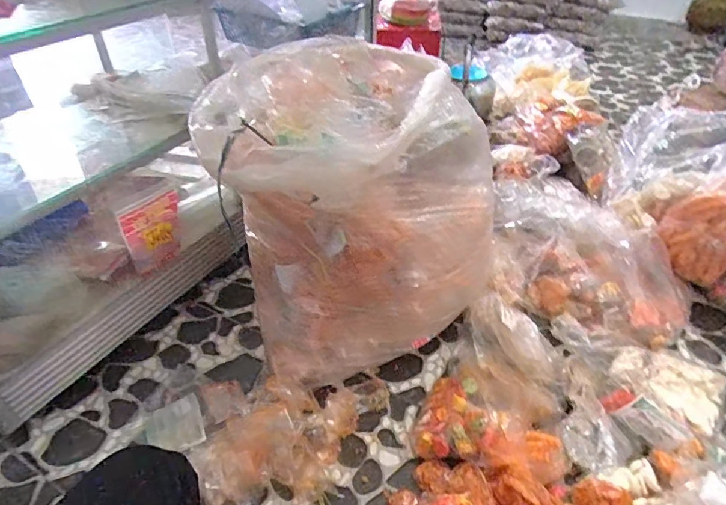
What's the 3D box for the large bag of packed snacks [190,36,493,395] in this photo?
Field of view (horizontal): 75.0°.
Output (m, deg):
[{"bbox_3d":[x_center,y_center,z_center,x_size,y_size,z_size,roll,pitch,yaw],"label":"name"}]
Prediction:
[{"bbox_3d":[-0.035,-0.060,0.830,0.404,0.460,0.319,-15,42,-17],"label":"large bag of packed snacks"}]

